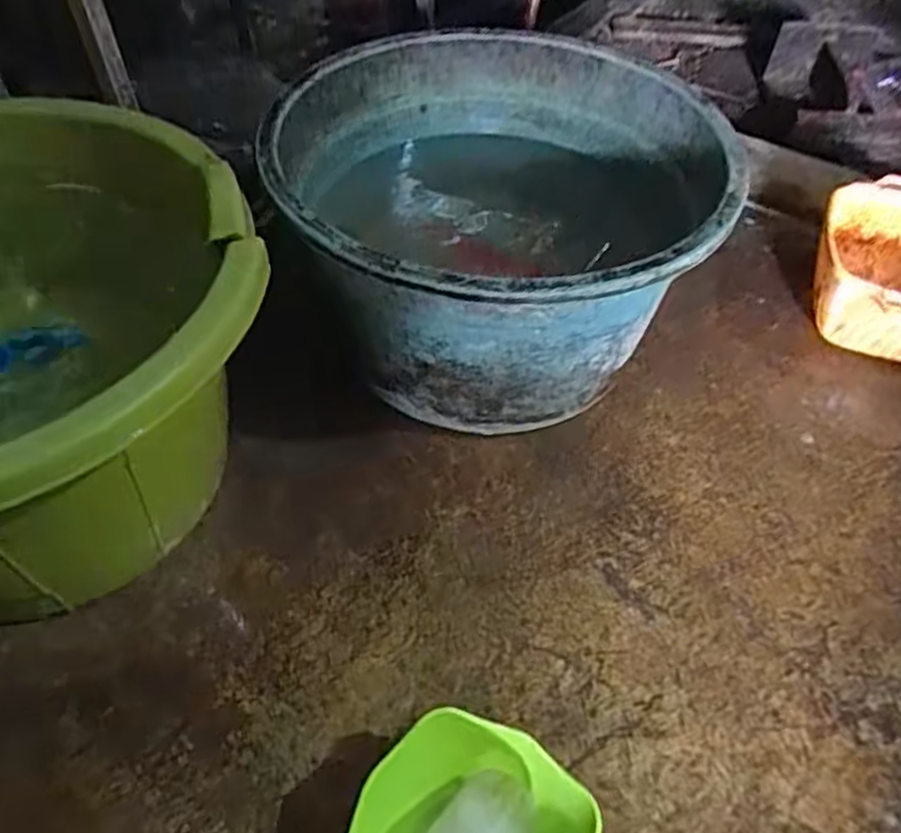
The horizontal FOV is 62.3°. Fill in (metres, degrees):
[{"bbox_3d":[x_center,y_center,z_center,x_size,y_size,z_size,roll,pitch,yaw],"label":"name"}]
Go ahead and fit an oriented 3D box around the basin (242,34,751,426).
[{"bbox_3d":[0.049,-0.204,0.841,0.452,0.244,0.458,1,50,-1],"label":"basin"}]

